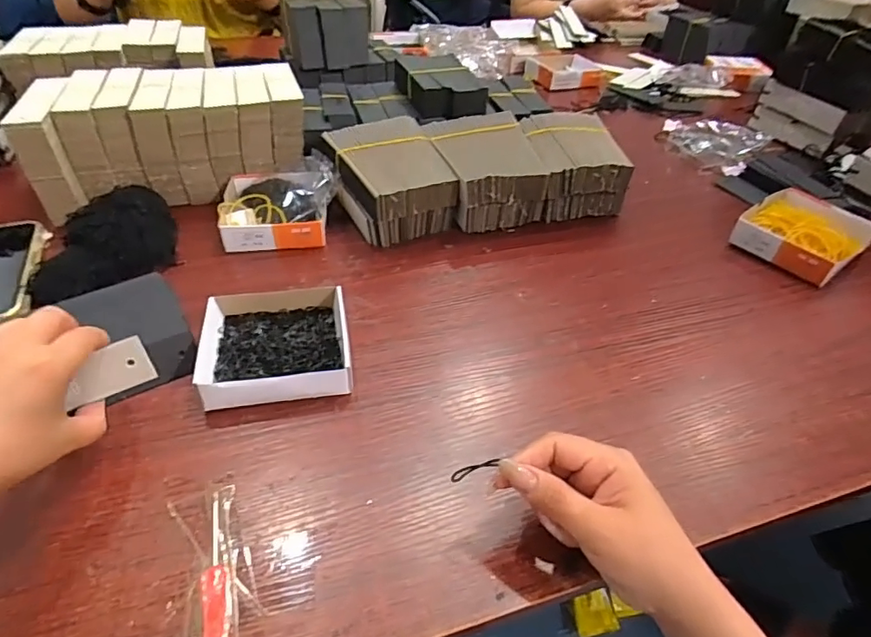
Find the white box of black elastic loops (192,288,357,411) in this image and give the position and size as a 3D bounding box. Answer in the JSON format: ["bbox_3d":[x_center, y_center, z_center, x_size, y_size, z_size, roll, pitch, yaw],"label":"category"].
[{"bbox_3d":[-0.122,0.016,0.399,0.104,0.029,0.116,-7,43,-11],"label":"white box of black elastic loops"}]

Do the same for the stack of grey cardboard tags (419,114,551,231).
[{"bbox_3d":[0.053,-0.162,0.570,0.102,0.083,0.126,-11,44,-15],"label":"stack of grey cardboard tags"}]

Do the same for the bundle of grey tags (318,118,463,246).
[{"bbox_3d":[-0.050,-0.147,0.551,0.105,0.078,0.134,-16,45,-20],"label":"bundle of grey tags"}]

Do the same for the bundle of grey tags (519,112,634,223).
[{"bbox_3d":[0.147,-0.174,0.588,0.111,0.080,0.127,-6,43,-10],"label":"bundle of grey tags"}]

